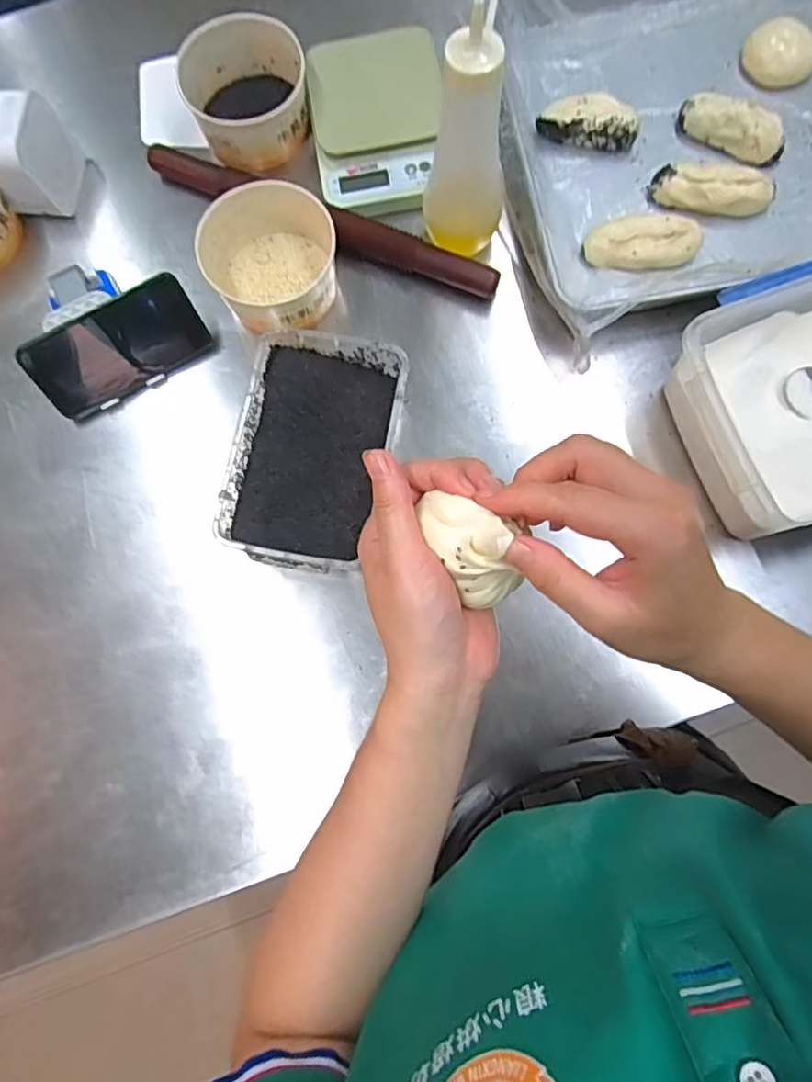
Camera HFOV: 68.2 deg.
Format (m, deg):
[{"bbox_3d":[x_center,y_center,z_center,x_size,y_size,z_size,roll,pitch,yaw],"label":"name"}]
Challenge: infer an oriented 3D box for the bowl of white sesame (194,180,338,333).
[{"bbox_3d":[-0.133,-0.280,0.599,0.129,0.069,0.149,-21,79,-2],"label":"bowl of white sesame"}]

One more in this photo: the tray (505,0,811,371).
[{"bbox_3d":[0.415,-0.456,0.633,0.645,0.070,0.443,-13,78,-1],"label":"tray"}]

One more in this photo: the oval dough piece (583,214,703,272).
[{"bbox_3d":[0.241,-0.302,0.606,0.112,0.024,0.050,-3,78,1],"label":"oval dough piece"}]

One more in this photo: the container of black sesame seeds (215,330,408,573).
[{"bbox_3d":[-0.082,-0.076,0.554,0.138,0.066,0.213,12,79,4],"label":"container of black sesame seeds"}]

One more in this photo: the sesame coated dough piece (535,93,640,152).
[{"bbox_3d":[0.194,-0.447,0.637,0.104,0.034,0.039,13,79,5],"label":"sesame coated dough piece"}]

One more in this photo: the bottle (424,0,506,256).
[{"bbox_3d":[0.060,-0.372,0.521,0.073,0.239,0.102,8,79,4],"label":"bottle"}]

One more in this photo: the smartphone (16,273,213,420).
[{"bbox_3d":[-0.276,-0.184,0.576,0.161,0.079,0.007,-28,39,-3],"label":"smartphone"}]

